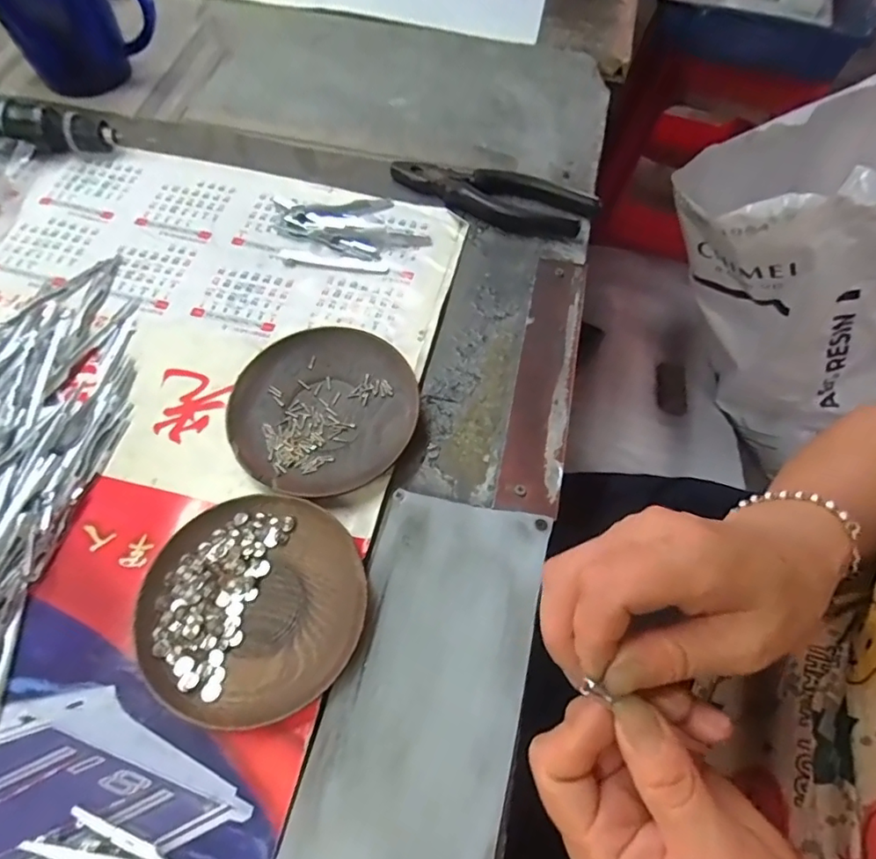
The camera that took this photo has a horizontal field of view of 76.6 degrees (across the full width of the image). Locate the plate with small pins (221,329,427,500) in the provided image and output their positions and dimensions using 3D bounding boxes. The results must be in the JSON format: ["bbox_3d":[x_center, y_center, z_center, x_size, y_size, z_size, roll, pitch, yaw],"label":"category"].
[{"bbox_3d":[-0.073,-0.013,0.351,0.113,0.018,0.113,1,62,-1],"label":"plate with small pins"}]

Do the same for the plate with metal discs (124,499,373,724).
[{"bbox_3d":[-0.097,0.093,0.296,0.116,0.016,0.111,1,62,-1],"label":"plate with metal discs"}]

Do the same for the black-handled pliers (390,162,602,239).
[{"bbox_3d":[0.042,-0.188,0.444,0.164,0.016,0.051,16,63,7],"label":"black-handled pliers"}]

